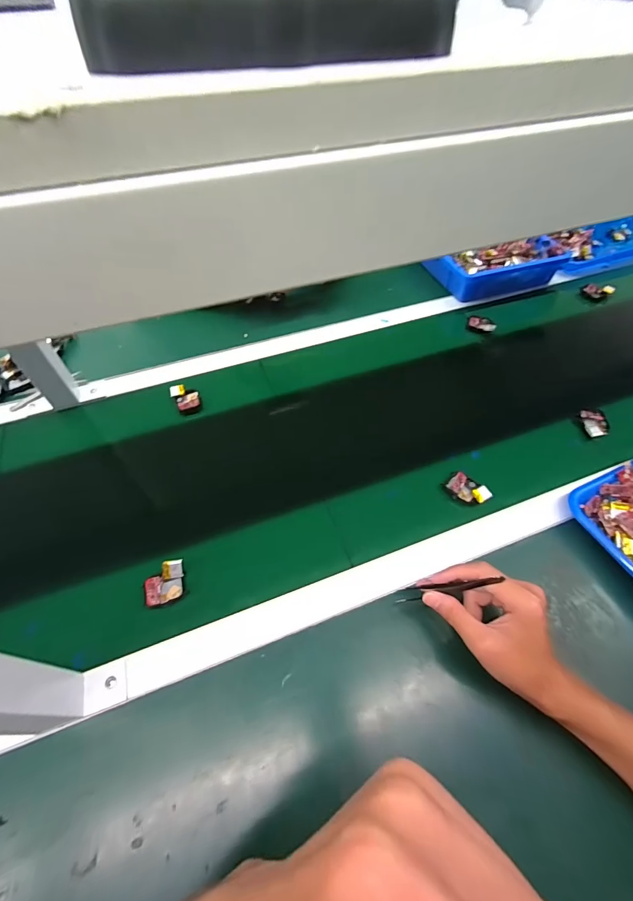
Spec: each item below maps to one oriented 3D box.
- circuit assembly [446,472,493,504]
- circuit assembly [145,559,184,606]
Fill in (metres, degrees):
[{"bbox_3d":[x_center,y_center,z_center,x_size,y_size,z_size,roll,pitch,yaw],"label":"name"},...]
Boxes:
[{"bbox_3d":[0.202,0.051,0.502,0.053,0.012,0.033,34,59,23],"label":"circuit assembly"},{"bbox_3d":[-0.173,0.150,0.428,0.042,0.026,0.039,-10,53,-8],"label":"circuit assembly"}]

